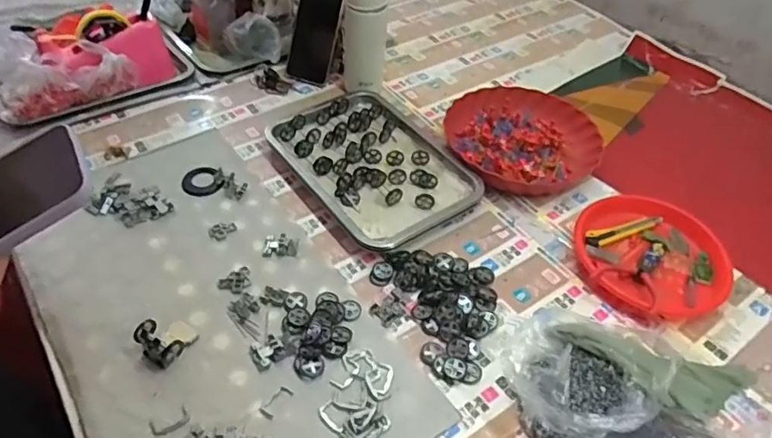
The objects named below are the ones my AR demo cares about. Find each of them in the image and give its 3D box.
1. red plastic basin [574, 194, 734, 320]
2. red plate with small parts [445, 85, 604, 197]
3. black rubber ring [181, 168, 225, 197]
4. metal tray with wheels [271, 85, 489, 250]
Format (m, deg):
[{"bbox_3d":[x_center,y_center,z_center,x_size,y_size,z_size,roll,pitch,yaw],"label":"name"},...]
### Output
[{"bbox_3d":[0.352,0.049,0.741,0.192,0.034,0.174,27,51,21],"label":"red plastic basin"},{"bbox_3d":[0.218,-0.130,0.888,0.216,0.041,0.229,2,46,-2],"label":"red plate with small parts"},{"bbox_3d":[-0.269,-0.054,0.810,0.055,0.007,0.057,2,46,-2],"label":"black rubber ring"},{"bbox_3d":[-0.018,-0.089,0.841,0.219,0.032,0.311,-26,53,-25],"label":"metal tray with wheels"}]

